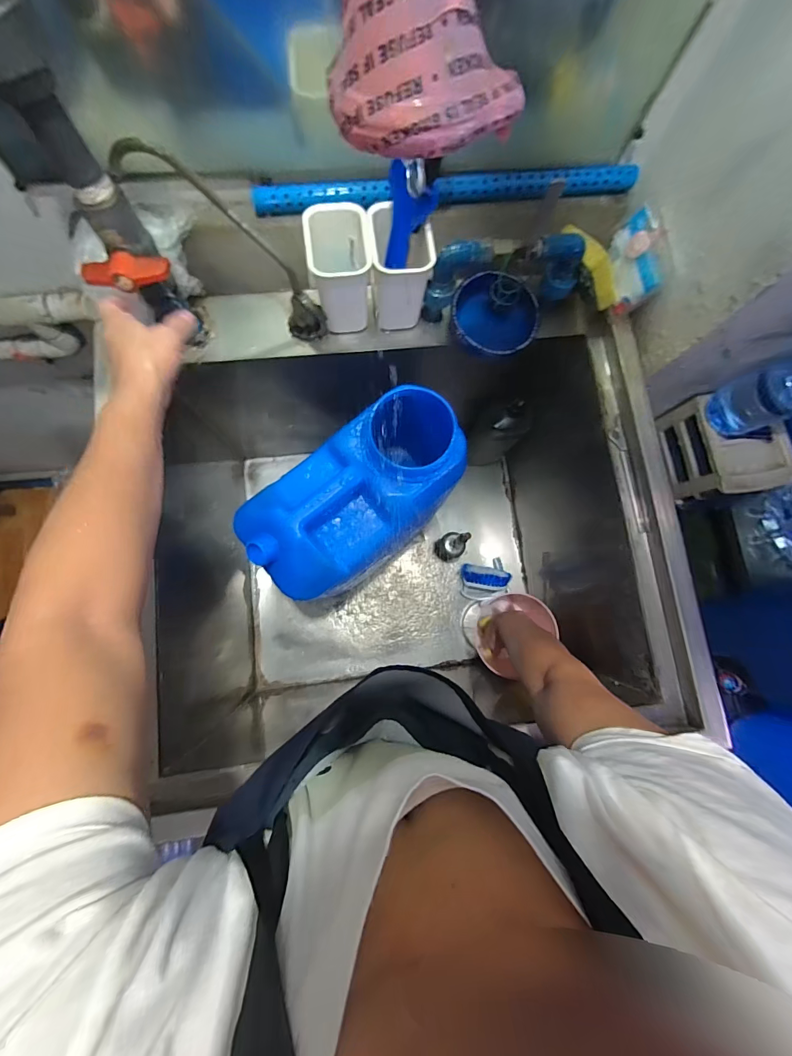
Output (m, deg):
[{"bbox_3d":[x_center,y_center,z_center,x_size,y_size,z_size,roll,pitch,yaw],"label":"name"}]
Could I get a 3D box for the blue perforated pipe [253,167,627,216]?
[{"bbox_3d":[0.068,-0.429,0.491,0.479,0.023,0.024,-7,82,-5],"label":"blue perforated pipe"}]

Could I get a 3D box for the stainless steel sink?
[{"bbox_3d":[-0.002,0.000,0.698,0.699,0.456,0.666,-4,82,-4],"label":"stainless steel sink"}]

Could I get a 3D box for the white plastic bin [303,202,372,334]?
[{"bbox_3d":[-0.069,-0.317,0.485,0.074,0.112,0.081,-6,82,-5],"label":"white plastic bin"}]

